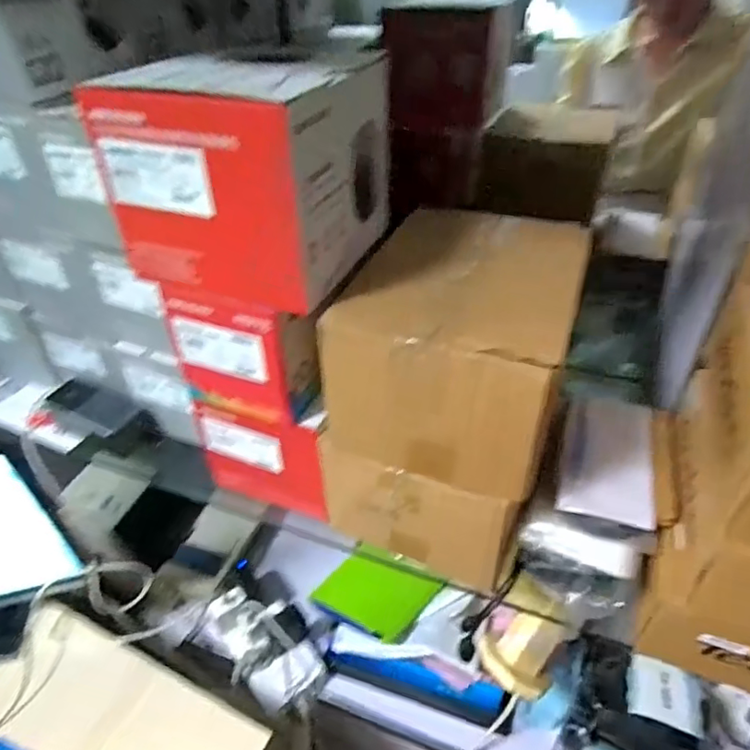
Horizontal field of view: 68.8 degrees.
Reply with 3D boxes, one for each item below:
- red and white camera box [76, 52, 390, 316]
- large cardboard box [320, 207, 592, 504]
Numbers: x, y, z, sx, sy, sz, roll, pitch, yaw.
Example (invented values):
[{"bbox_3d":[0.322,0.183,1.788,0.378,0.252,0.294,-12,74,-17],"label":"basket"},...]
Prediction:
[{"bbox_3d":[-0.097,-0.171,0.455,0.168,0.153,0.163,14,40,18],"label":"red and white camera box"},{"bbox_3d":[0.082,-0.032,0.503,0.173,0.149,0.223,14,41,19],"label":"large cardboard box"}]

